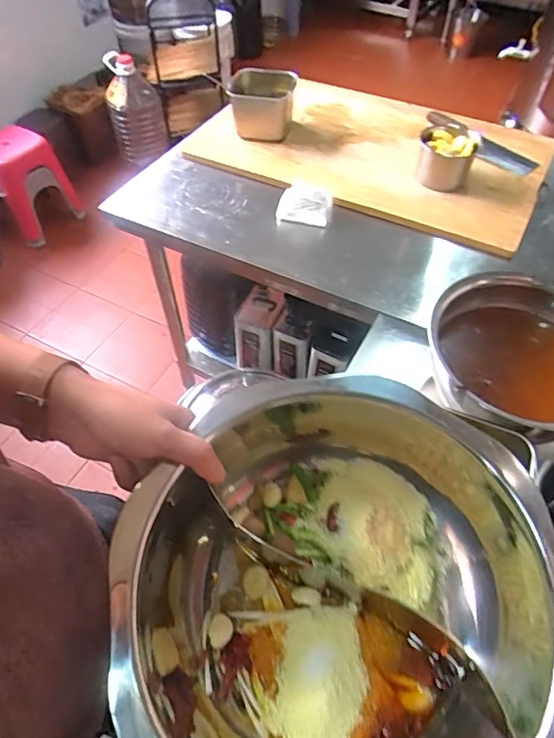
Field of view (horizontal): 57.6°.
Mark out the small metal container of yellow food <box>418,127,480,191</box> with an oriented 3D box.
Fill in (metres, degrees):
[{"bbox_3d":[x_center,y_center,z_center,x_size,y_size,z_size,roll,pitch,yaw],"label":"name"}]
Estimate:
[{"bbox_3d":[0.401,-0.501,1.193,0.130,0.098,0.119,11,53,8],"label":"small metal container of yellow food"}]

